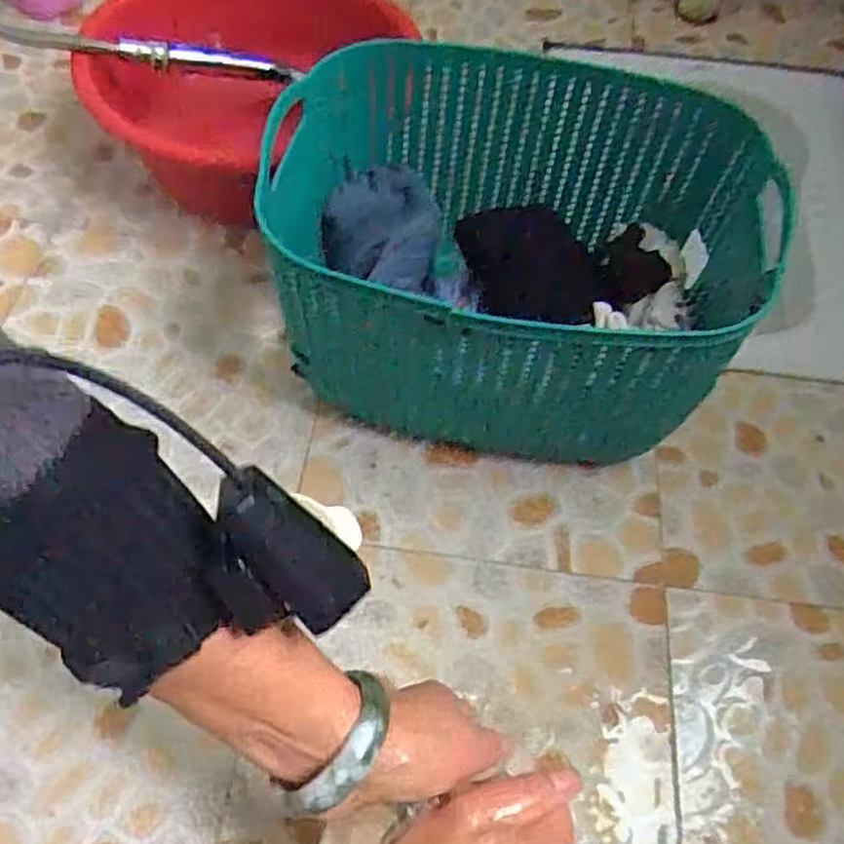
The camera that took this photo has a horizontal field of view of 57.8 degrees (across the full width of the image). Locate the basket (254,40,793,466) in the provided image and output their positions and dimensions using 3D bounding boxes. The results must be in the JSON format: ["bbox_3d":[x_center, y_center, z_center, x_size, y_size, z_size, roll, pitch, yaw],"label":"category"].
[{"bbox_3d":[0.060,-0.137,0.628,0.383,0.203,0.250,12,58,4],"label":"basket"}]

